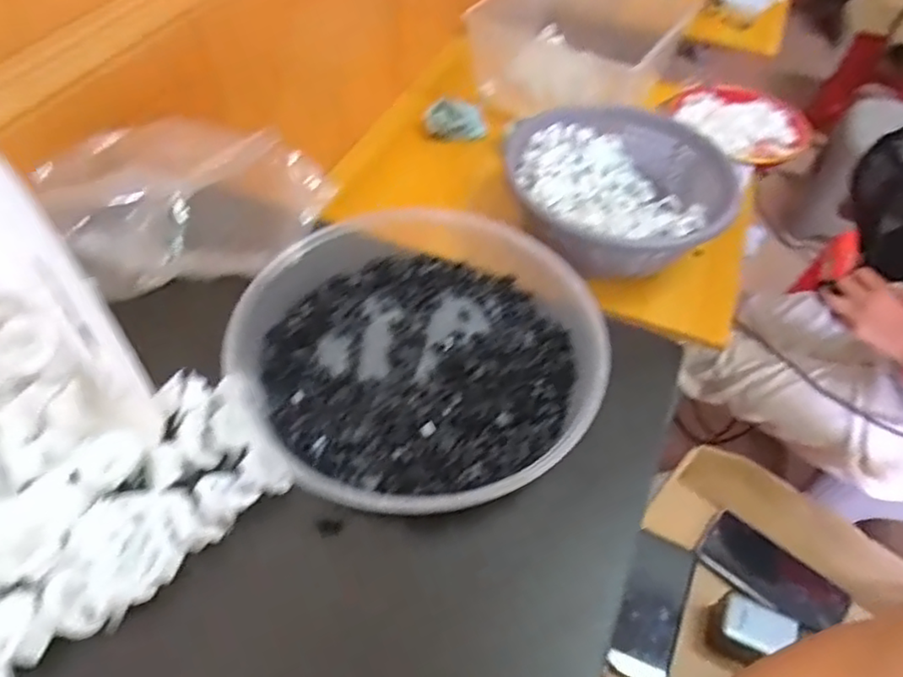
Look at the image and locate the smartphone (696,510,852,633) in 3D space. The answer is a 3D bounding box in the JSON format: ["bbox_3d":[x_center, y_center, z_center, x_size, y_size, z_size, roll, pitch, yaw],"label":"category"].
[{"bbox_3d":[0.373,0.275,0.750,0.163,0.010,0.075,38,65,16],"label":"smartphone"}]

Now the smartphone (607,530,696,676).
[{"bbox_3d":[0.220,0.294,0.707,0.077,0.010,0.170,36,53,-5],"label":"smartphone"}]

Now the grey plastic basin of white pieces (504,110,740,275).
[{"bbox_3d":[0.216,-0.197,0.855,0.269,0.094,0.261,2,51,-2],"label":"grey plastic basin of white pieces"}]

